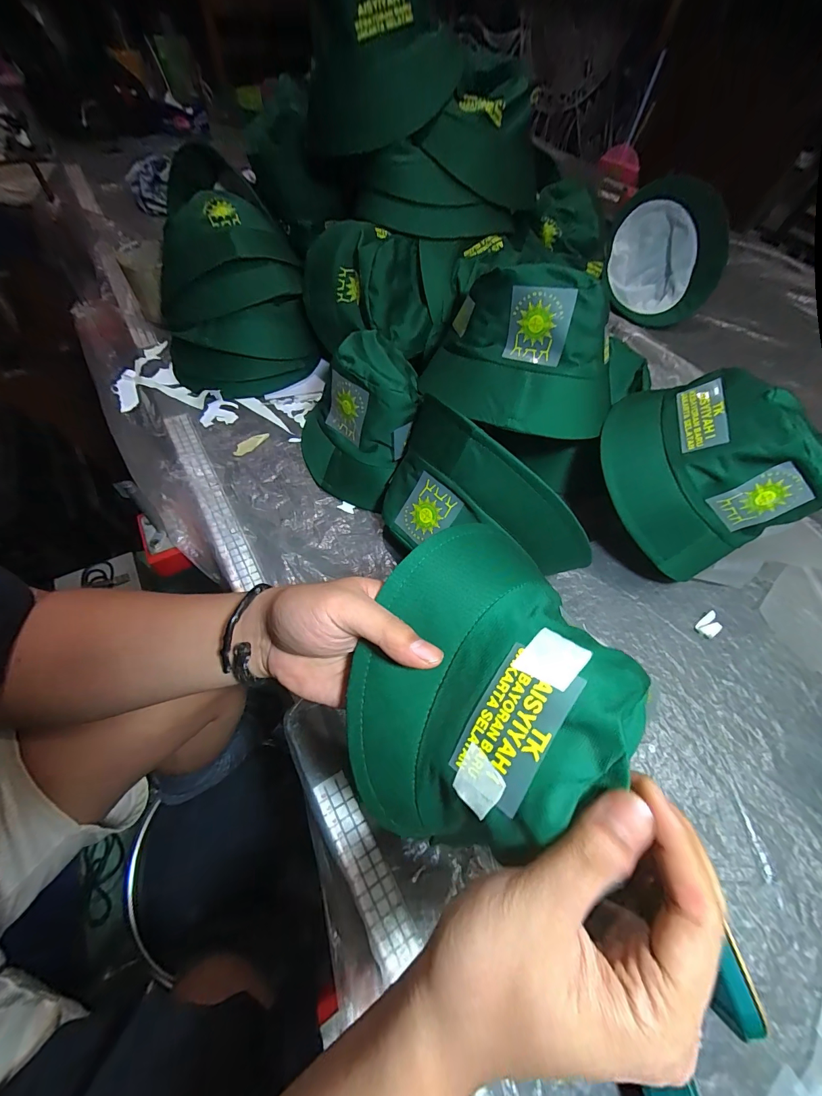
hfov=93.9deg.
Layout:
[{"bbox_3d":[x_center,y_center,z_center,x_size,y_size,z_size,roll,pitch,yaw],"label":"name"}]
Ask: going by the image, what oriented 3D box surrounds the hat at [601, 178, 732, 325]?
[{"bbox_3d":[0.478,-0.545,0.729,0.170,0.124,0.229,-19,107,-10],"label":"hat"}]

